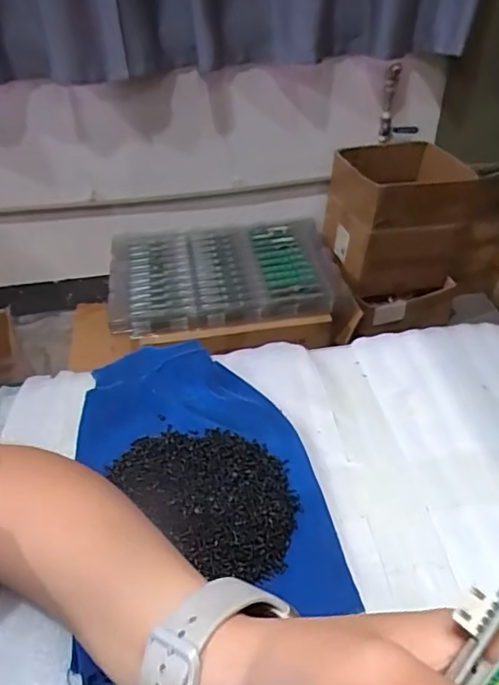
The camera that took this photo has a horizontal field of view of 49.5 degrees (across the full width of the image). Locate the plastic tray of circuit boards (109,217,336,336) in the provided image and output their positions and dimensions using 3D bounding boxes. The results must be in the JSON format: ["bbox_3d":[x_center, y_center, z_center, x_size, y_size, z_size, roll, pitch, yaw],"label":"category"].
[{"bbox_3d":[-0.083,-0.207,1.672,0.682,0.100,0.466,-7,40,-5],"label":"plastic tray of circuit boards"}]

